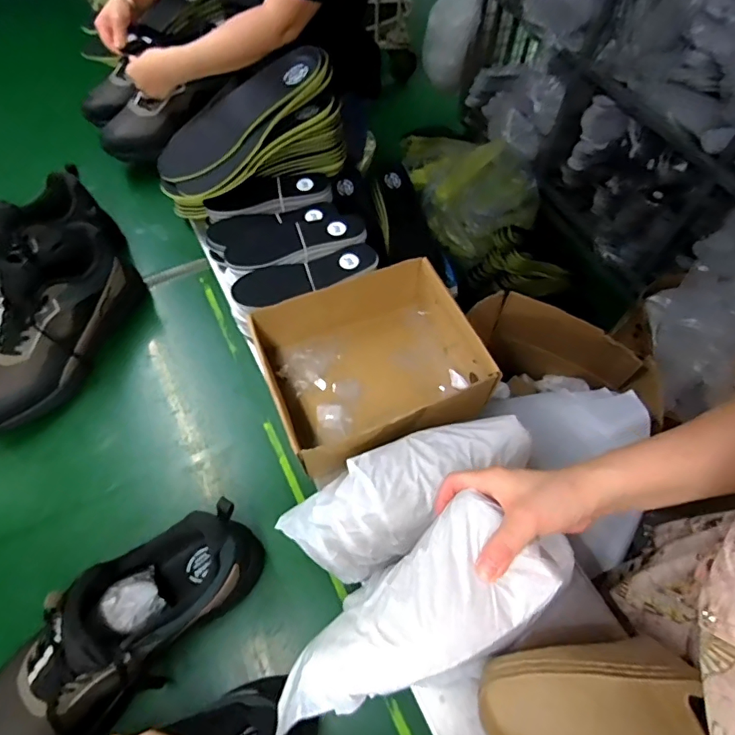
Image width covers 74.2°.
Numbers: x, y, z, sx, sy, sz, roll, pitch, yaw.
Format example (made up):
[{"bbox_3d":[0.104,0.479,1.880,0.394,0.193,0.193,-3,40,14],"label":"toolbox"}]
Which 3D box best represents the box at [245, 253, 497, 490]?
[{"bbox_3d":[0.006,-0.003,0.666,0.266,0.108,0.250,-17,61,-11],"label":"box"}]

